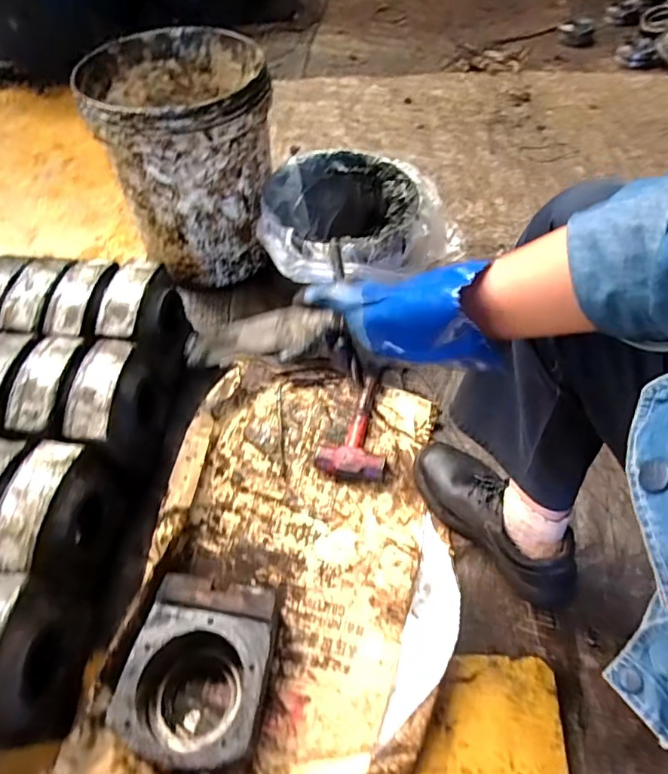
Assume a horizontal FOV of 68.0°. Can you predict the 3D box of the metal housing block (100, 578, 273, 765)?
[{"bbox_3d":[-0.158,0.335,0.601,0.161,0.084,0.183,8,57,6],"label":"metal housing block"}]

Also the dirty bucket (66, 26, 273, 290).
[{"bbox_3d":[-0.264,-0.428,0.932,0.295,0.314,0.289,-13,57,-8],"label":"dirty bucket"}]

